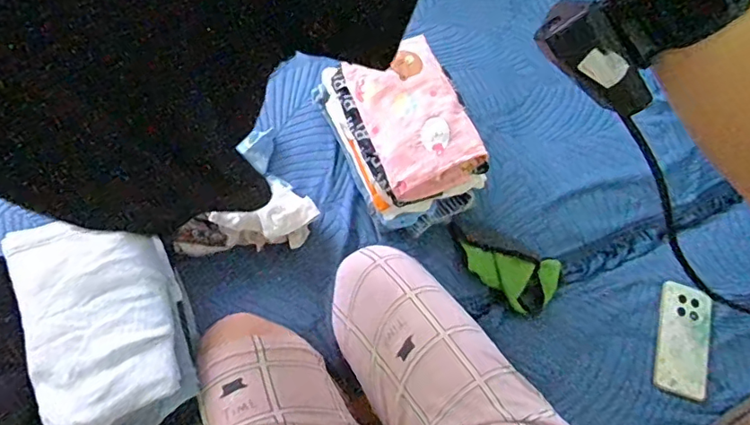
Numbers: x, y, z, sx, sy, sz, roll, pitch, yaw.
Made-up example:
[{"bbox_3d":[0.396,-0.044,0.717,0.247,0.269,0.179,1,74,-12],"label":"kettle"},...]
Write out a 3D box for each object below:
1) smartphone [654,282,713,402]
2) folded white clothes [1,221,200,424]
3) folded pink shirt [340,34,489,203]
[{"bbox_3d":[0.466,0.192,0.807,0.073,0.013,0.167,14,69,10],"label":"smartphone"},{"bbox_3d":[-0.320,0.141,0.642,0.166,0.073,0.291,-21,71,-9],"label":"folded white clothes"},{"bbox_3d":[0.050,-0.139,0.741,0.130,0.037,0.236,-20,71,-8],"label":"folded pink shirt"}]

